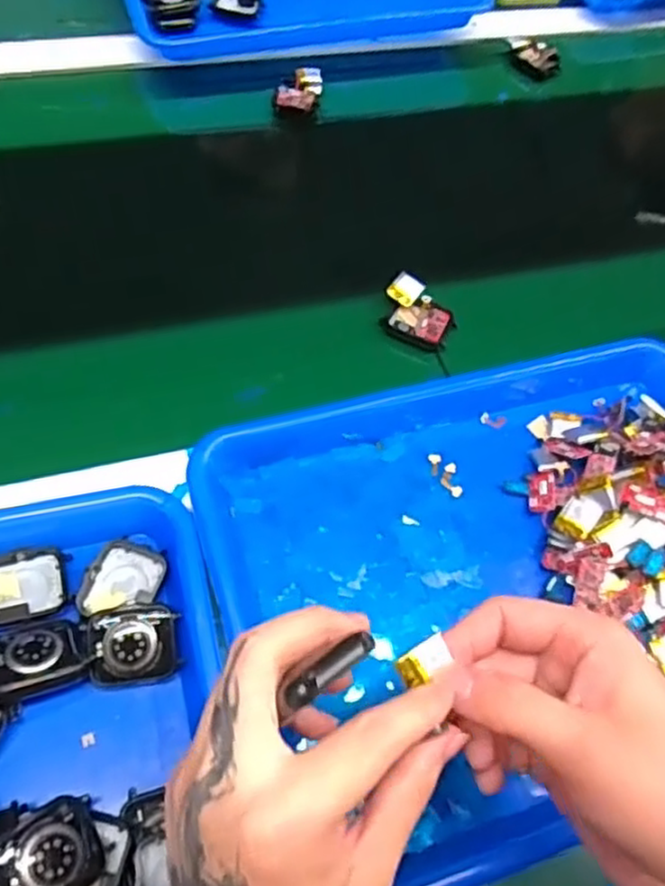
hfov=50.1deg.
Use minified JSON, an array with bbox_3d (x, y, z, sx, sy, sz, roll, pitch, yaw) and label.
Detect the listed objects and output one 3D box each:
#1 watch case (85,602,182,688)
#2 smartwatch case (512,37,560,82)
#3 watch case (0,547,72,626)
[{"bbox_3d":[-0.097,0.100,0.349,0.042,0.016,0.035,-6,61,-12],"label":"watch case"},{"bbox_3d":[0.197,-0.374,0.696,0.050,0.011,0.034,32,95,8],"label":"smartwatch case"},{"bbox_3d":[-0.160,0.074,0.366,0.043,0.011,0.036,-9,62,-13],"label":"watch case"}]

